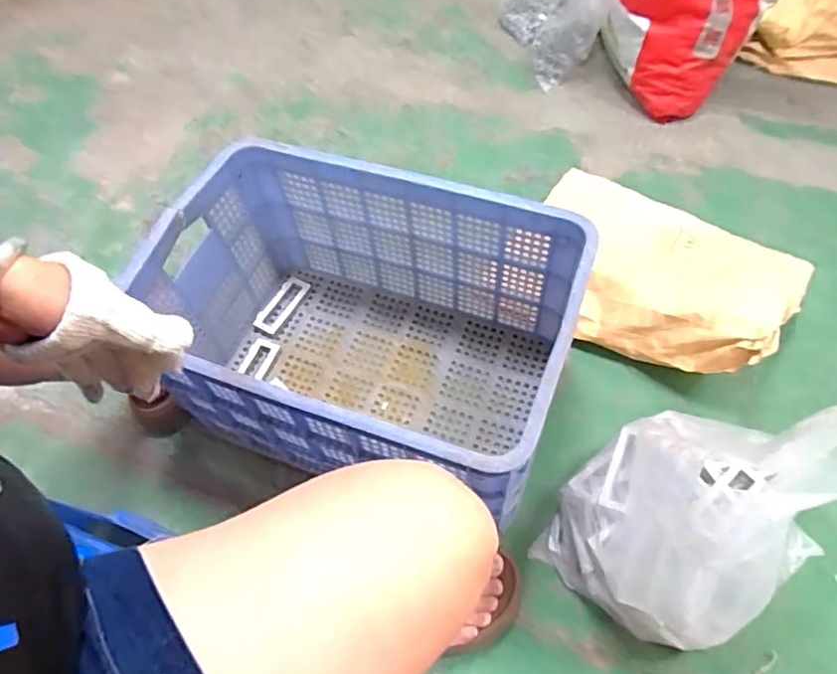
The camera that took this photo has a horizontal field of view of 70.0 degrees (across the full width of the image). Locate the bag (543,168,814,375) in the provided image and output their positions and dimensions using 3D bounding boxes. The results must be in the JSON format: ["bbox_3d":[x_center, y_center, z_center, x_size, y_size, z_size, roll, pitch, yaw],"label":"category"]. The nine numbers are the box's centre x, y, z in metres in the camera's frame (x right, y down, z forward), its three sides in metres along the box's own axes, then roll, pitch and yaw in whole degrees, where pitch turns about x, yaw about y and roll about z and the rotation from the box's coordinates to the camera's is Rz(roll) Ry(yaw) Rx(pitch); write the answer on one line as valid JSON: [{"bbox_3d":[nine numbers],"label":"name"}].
[{"bbox_3d":[0.390,-0.131,0.983,0.438,0.127,0.338,26,64,18],"label":"bag"}]

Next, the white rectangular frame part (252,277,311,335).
[{"bbox_3d":[-0.236,-0.056,1.030,0.044,0.009,0.117,29,61,2],"label":"white rectangular frame part"}]

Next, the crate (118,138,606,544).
[{"bbox_3d":[-0.073,-0.008,0.829,0.523,0.289,0.334,16,61,13],"label":"crate"}]

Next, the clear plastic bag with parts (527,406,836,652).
[{"bbox_3d":[0.339,0.160,0.688,0.349,0.303,0.237,-41,64,-19],"label":"clear plastic bag with parts"}]

